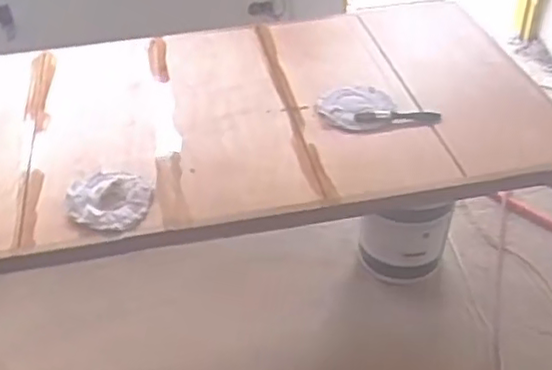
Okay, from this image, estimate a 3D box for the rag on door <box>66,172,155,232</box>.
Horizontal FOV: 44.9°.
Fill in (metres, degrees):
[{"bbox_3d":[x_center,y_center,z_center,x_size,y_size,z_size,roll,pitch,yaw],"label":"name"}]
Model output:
[{"bbox_3d":[-0.335,0.029,1.361,0.168,0.034,0.163,15,43,20],"label":"rag on door"}]

